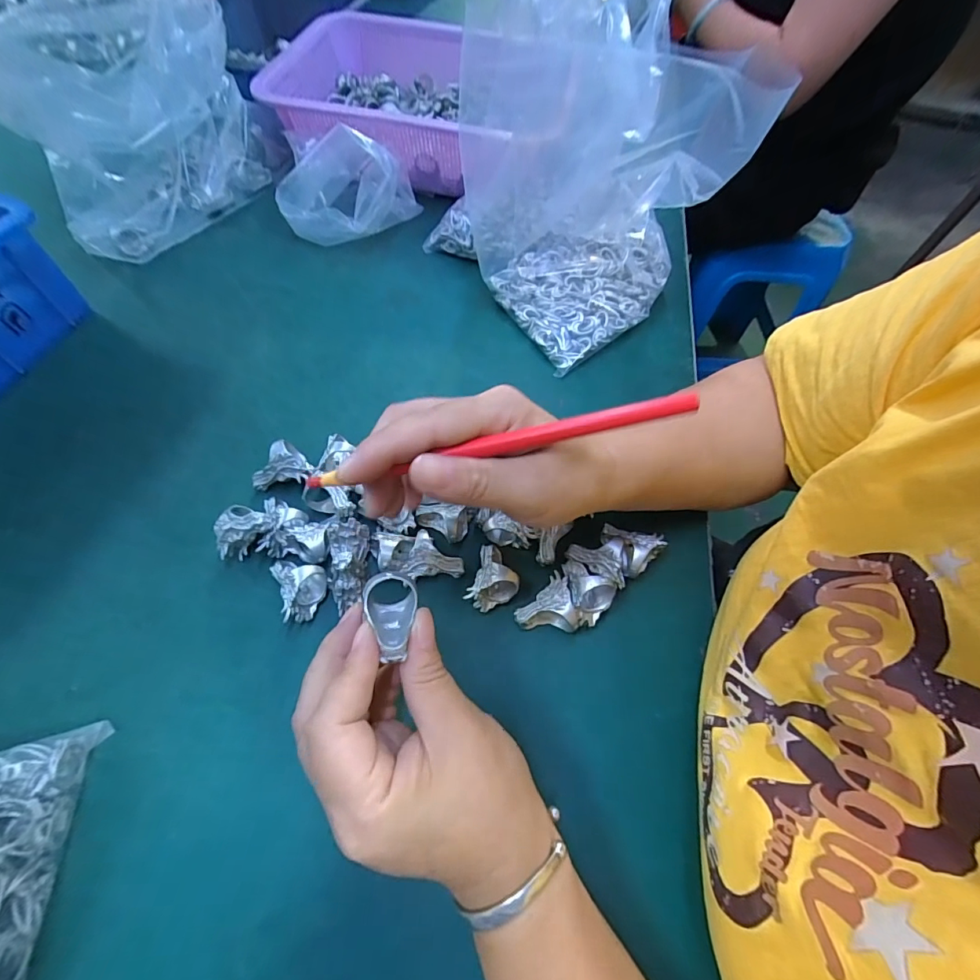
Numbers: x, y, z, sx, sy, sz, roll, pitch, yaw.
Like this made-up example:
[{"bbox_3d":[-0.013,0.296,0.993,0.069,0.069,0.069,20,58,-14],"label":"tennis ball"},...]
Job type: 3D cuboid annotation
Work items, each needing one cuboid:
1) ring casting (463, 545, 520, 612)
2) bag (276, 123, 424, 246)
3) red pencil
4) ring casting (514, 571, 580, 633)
[{"bbox_3d":[0.003,0.056,0.281,0.028,0.028,0.034,20,62,8],"label":"ring casting"},{"bbox_3d":[-0.136,-0.291,0.434,0.123,0.078,0.089,7,61,1],"label":"bag"},{"bbox_3d":[0.005,-0.020,0.196,0.167,0.006,0.007,-12,62,1],"label":"red pencil"},{"bbox_3d":[0.035,0.068,0.279,0.035,0.023,0.032,7,61,1],"label":"ring casting"}]

